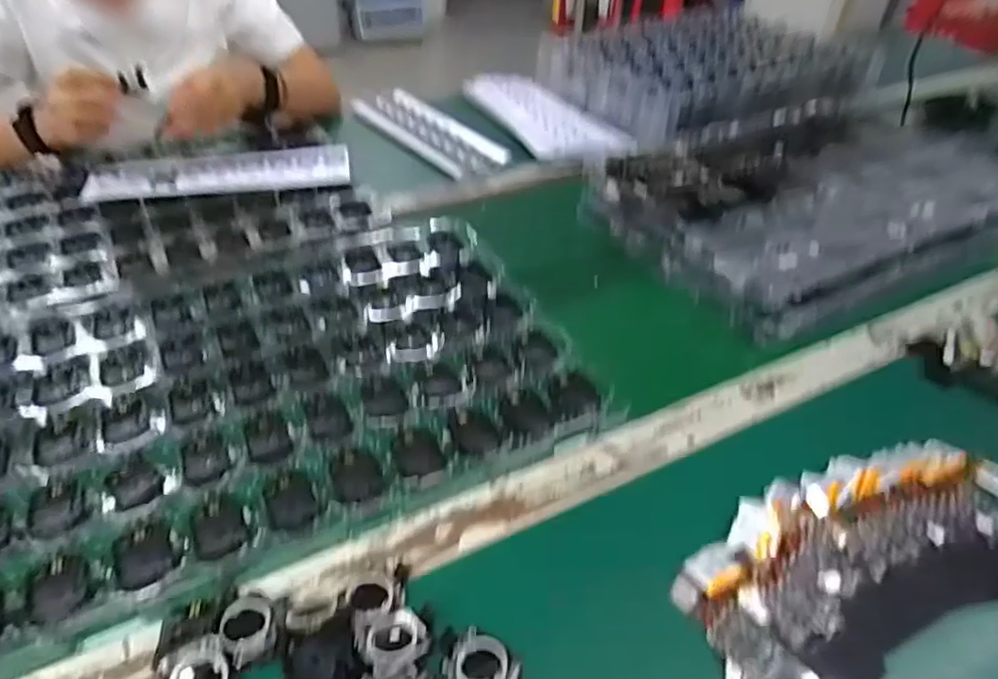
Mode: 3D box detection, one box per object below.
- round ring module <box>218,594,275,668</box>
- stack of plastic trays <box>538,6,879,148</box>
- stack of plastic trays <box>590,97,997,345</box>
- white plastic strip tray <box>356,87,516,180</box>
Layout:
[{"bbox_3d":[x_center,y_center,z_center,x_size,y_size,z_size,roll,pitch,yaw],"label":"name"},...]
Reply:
[{"bbox_3d":[-0.146,0.167,0.376,0.027,0.012,0.040,-16,43,-22],"label":"round ring module"},{"bbox_3d":[0.356,-0.471,1.114,0.514,0.070,0.357,-19,44,-24],"label":"stack of plastic trays"},{"bbox_3d":[0.383,-0.167,0.776,0.475,0.086,0.307,-19,44,-25],"label":"stack of plastic trays"},{"bbox_3d":[-0.099,-0.303,0.947,0.098,0.022,0.300,-25,47,-30],"label":"white plastic strip tray"}]

